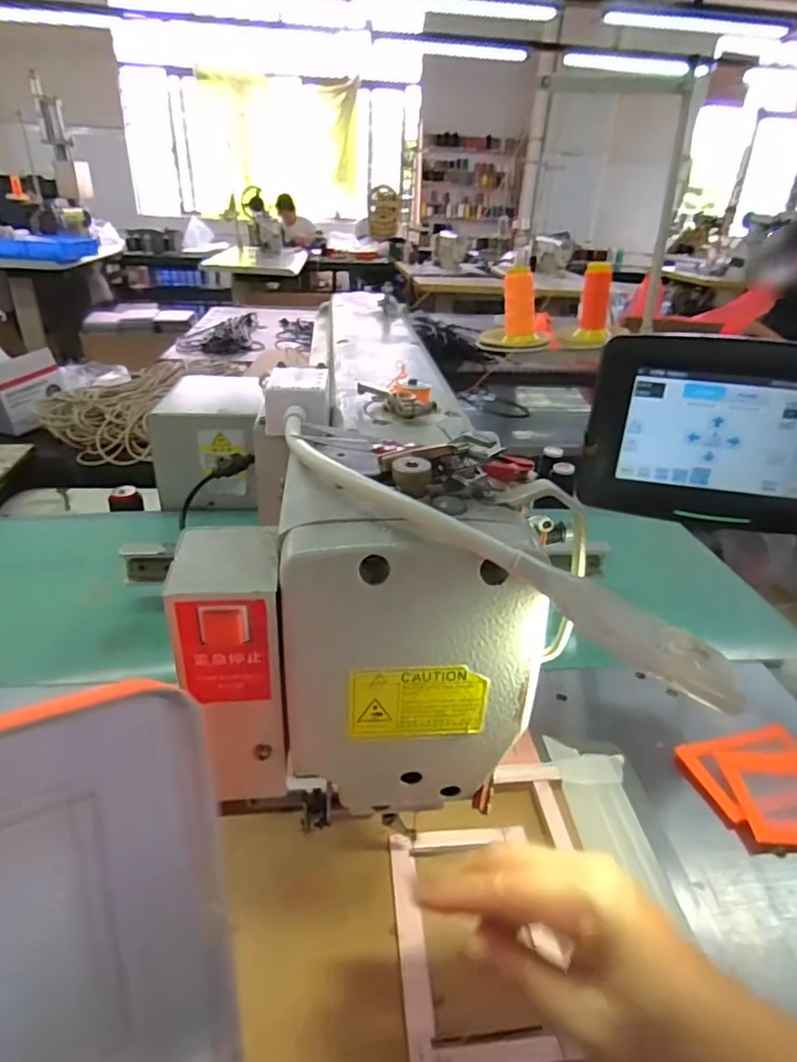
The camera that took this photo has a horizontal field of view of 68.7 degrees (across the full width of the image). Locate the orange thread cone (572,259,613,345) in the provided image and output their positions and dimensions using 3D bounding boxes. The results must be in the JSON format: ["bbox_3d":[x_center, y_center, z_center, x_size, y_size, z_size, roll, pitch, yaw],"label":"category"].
[{"bbox_3d":[0.335,-0.380,0.979,0.056,0.122,0.052,12,32,15],"label":"orange thread cone"}]

